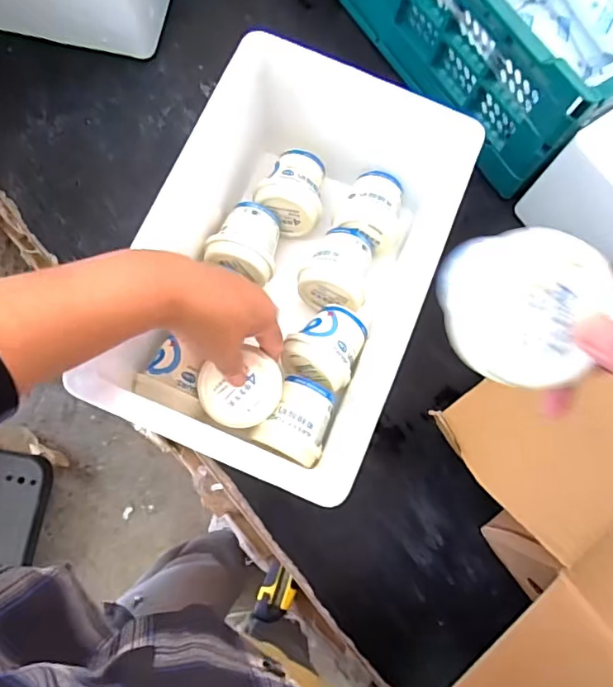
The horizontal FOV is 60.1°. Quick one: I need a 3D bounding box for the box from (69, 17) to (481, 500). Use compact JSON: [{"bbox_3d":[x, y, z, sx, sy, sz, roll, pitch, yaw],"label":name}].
[{"bbox_3d":[-0.014,-0.060,0.490,0.221,0.162,0.339,22,77,3],"label":"box"}]

